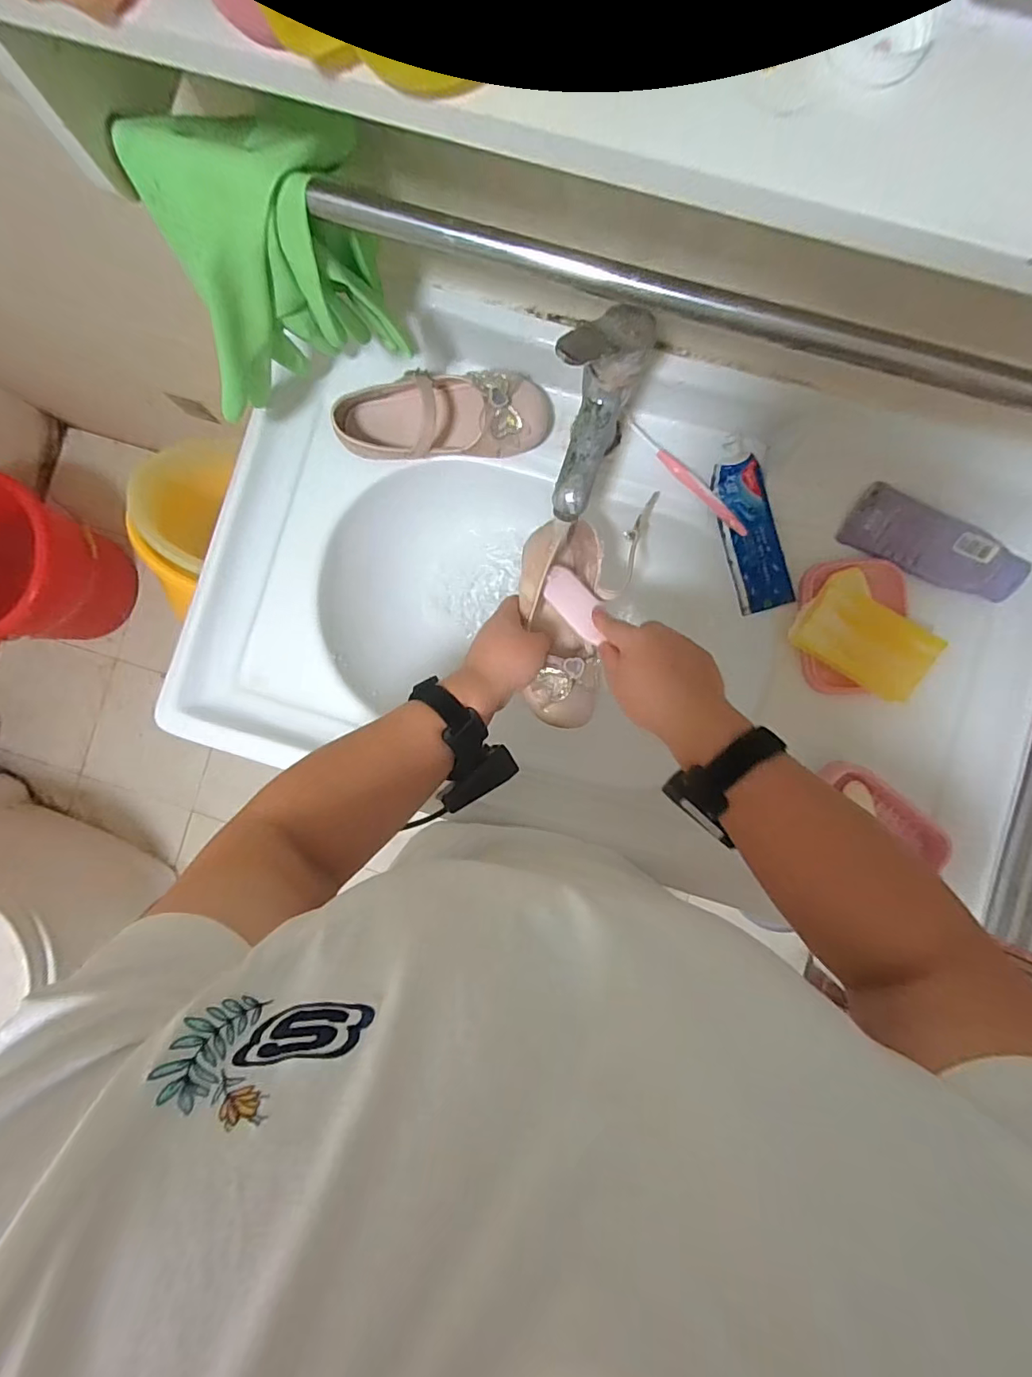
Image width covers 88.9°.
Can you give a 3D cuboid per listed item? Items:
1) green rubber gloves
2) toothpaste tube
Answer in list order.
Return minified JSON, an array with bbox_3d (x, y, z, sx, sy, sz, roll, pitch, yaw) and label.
[{"bbox_3d":[-0.177,-0.292,0.384,0.158,0.184,0.073,-15,87,1],"label":"green rubber gloves"},{"bbox_3d":[0.231,-0.162,0.521,0.053,0.034,0.169,-17,87,1],"label":"toothpaste tube"}]

